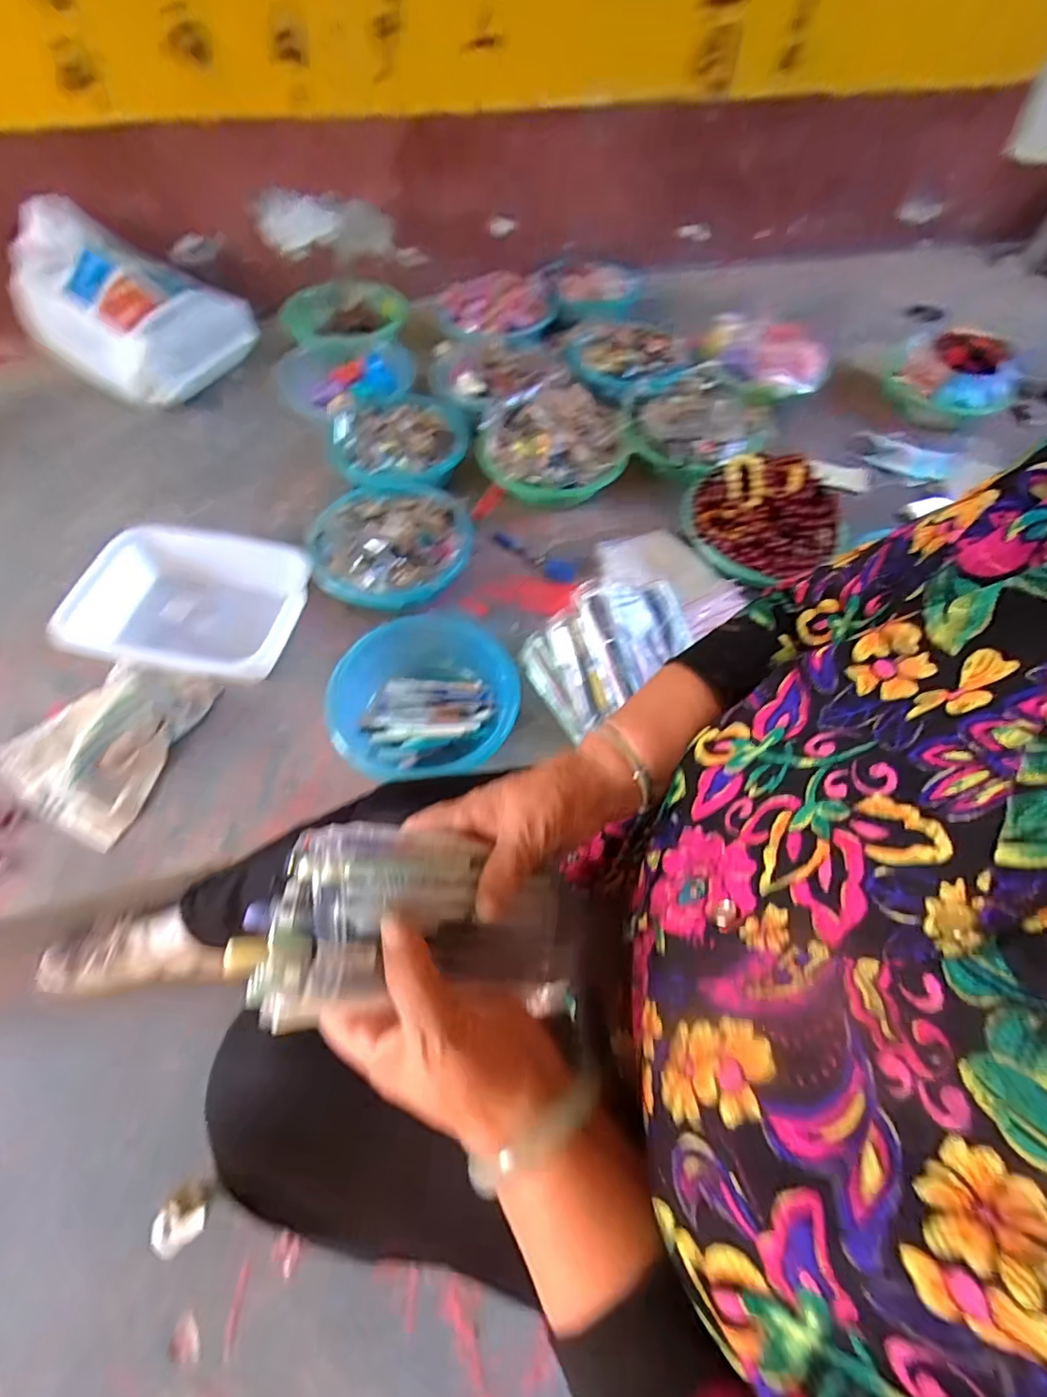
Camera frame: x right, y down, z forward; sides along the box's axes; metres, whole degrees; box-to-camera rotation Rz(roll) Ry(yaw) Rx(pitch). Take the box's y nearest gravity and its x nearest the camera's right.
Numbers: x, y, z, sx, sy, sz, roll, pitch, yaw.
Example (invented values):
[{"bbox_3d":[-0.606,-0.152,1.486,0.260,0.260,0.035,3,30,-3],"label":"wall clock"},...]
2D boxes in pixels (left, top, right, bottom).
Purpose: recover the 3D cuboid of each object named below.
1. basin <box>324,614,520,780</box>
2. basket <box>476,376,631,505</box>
[{"bbox_3d":[-0.129,-0.007,0.716,0.235,0.063,0.220,1,59,-2],"label":"basin"},{"bbox_3d":[0.052,-0.427,0.916,0.236,0.078,0.231,5,59,0],"label":"basket"}]

